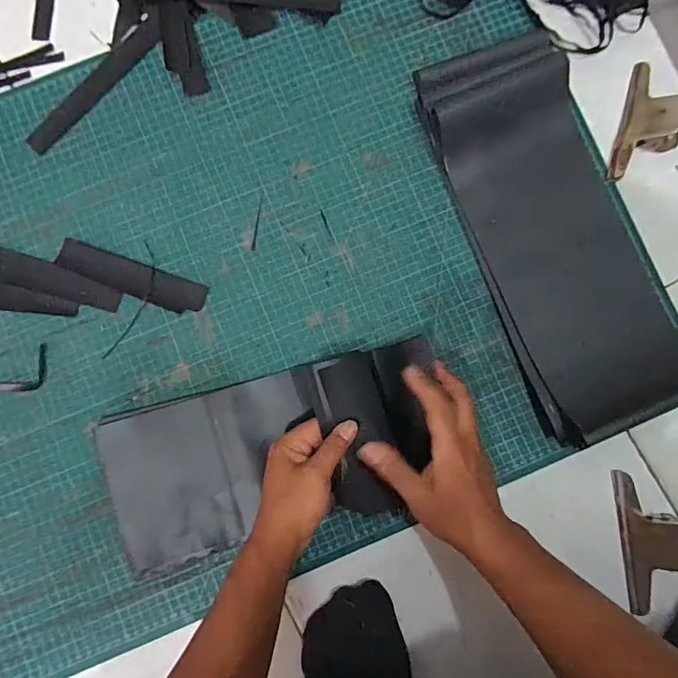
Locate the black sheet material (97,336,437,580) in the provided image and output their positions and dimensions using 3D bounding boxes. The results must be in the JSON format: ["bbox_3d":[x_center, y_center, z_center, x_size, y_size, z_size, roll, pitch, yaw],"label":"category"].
[{"bbox_3d":[-0.062,0.116,0.490,0.345,0.060,0.171,-19,86,1],"label":"black sheet material"}]

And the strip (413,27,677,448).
[{"bbox_3d":[0.223,-0.116,0.510,0.160,0.044,0.413,-21,86,-2],"label":"strip"}]

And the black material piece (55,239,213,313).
[{"bbox_3d":[-0.221,-0.066,0.522,0.164,0.004,0.036,21,85,1],"label":"black material piece"}]

